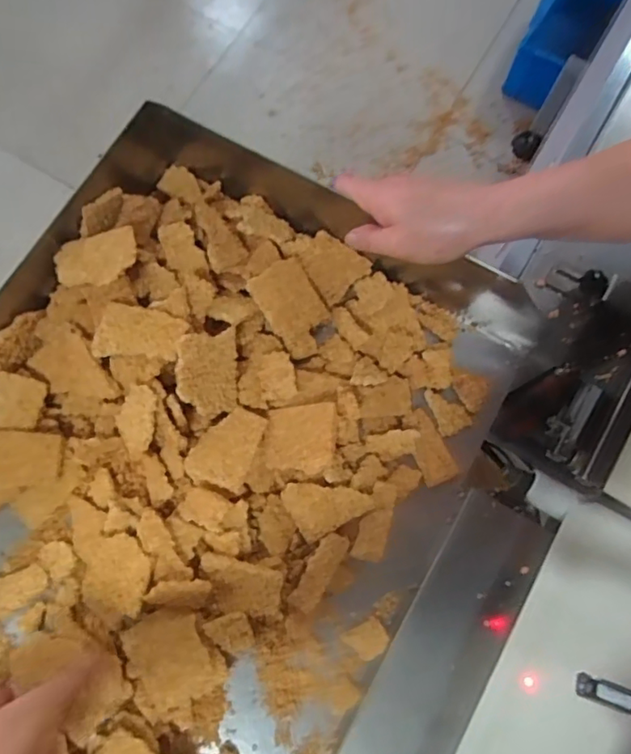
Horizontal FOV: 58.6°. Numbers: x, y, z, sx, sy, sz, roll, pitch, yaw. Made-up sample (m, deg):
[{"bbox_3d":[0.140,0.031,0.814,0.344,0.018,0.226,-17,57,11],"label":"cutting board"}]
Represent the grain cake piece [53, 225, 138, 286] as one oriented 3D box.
[{"bbox_3d":[-0.179,-0.097,0.461,0.067,0.009,0.042,-22,77,-5],"label":"grain cake piece"}]

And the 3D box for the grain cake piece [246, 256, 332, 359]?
[{"bbox_3d":[-0.019,-0.063,0.508,0.053,0.009,0.084,-35,102,-10],"label":"grain cake piece"}]

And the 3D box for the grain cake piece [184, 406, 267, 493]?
[{"bbox_3d":[-0.076,0.058,0.478,0.051,0.012,0.067,16,77,4],"label":"grain cake piece"}]

